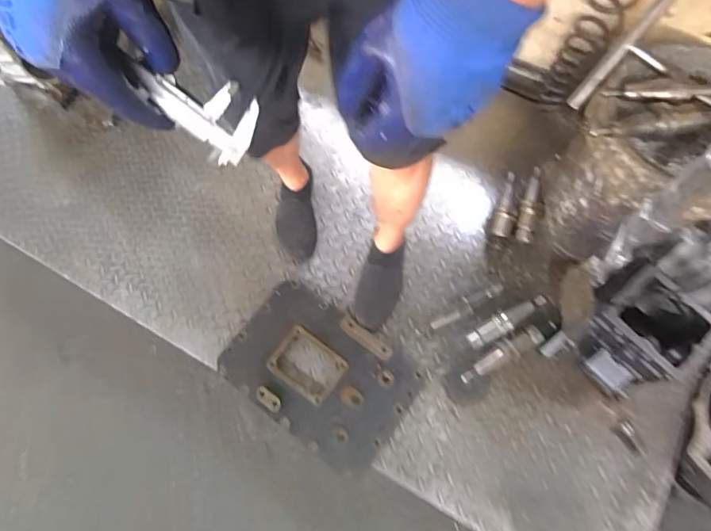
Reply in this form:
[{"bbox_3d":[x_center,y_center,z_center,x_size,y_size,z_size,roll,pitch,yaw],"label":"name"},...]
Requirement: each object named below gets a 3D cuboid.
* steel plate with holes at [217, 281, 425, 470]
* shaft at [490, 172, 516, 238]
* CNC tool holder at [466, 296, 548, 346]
[{"bbox_3d":[-0.075,0.223,0.987,0.378,0.023,0.267,35,72,12],"label":"steel plate with holes"},{"bbox_3d":[0.362,-0.140,1.116,0.046,0.044,0.180,16,72,7],"label":"shaft"},{"bbox_3d":[0.331,0.121,1.012,0.194,0.051,0.039,-29,72,-8],"label":"CNC tool holder"}]

